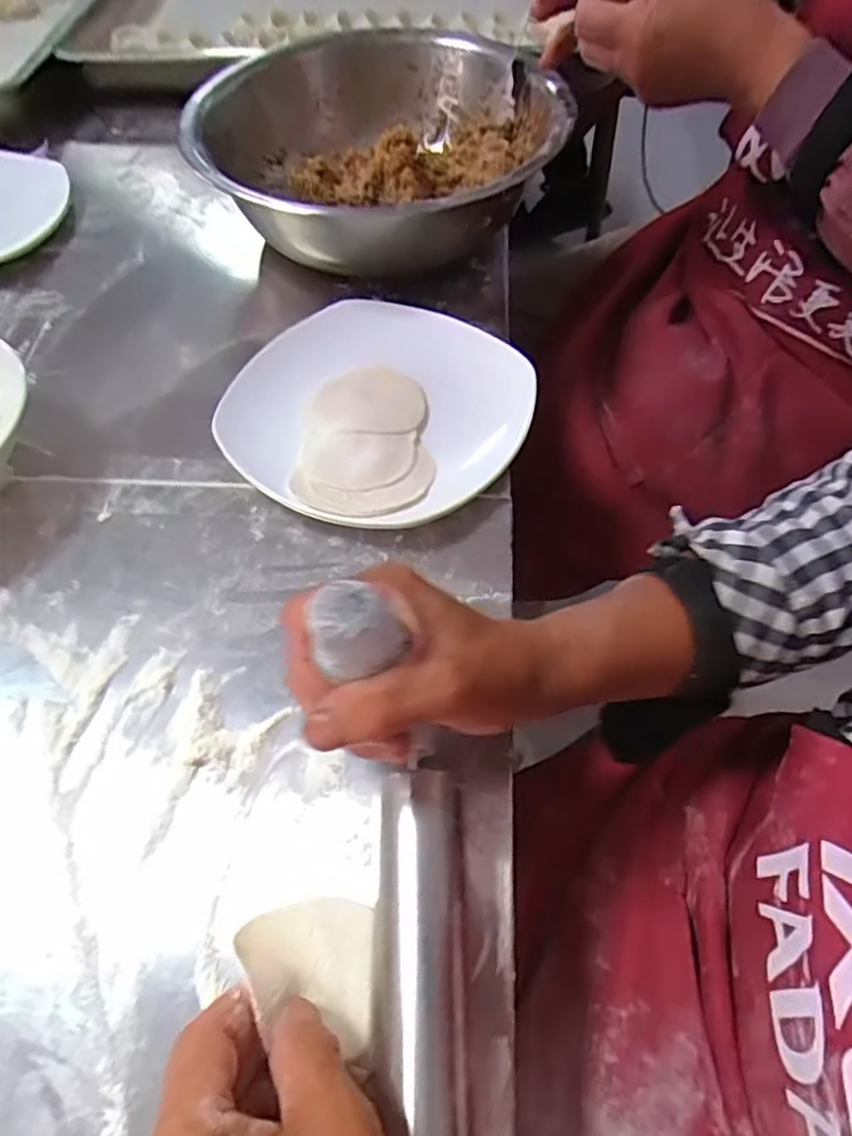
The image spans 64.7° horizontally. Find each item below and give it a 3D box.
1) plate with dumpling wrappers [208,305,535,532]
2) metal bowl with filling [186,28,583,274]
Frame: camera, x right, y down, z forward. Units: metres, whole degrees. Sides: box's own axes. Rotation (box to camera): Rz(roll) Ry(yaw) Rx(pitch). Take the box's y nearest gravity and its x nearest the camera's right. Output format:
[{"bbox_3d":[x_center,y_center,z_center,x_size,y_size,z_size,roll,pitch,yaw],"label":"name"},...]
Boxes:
[{"bbox_3d":[-0.031,-0.099,0.421,0.168,0.025,0.173,-1,57,1],"label":"plate with dumpling wrappers"},{"bbox_3d":[-0.025,-0.325,0.526,0.251,0.098,0.236,-1,57,1],"label":"metal bowl with filling"}]

